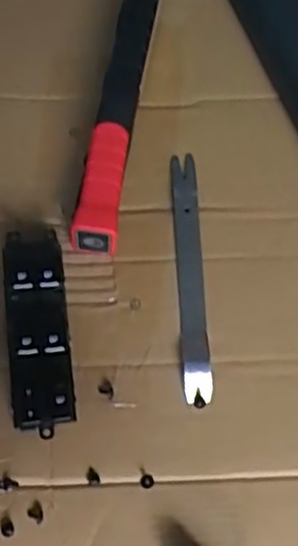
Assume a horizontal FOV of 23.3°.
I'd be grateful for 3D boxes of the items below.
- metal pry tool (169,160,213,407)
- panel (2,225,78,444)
[{"bbox_3d":[0.037,-0.004,0.654,0.025,0.009,0.240,-2,62,-1],"label":"metal pry tool"},{"bbox_3d":[-0.090,0.046,0.594,0.054,0.063,0.166,-10,65,-2],"label":"panel"}]

